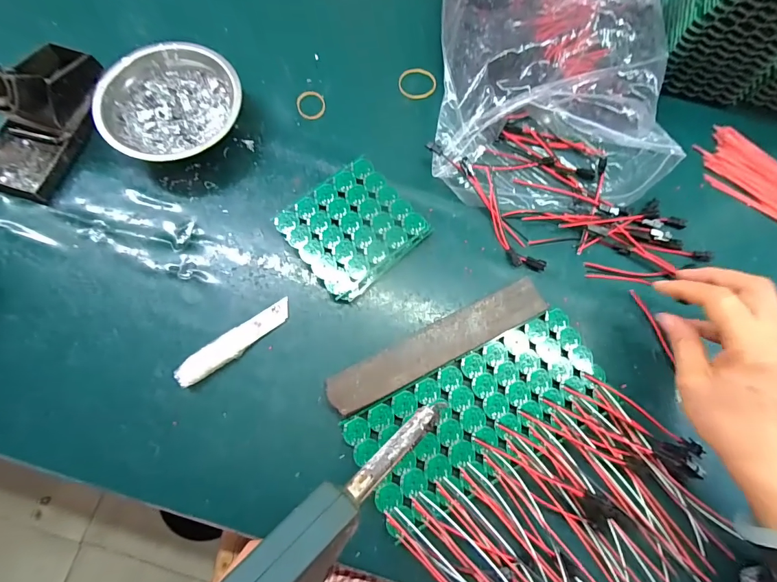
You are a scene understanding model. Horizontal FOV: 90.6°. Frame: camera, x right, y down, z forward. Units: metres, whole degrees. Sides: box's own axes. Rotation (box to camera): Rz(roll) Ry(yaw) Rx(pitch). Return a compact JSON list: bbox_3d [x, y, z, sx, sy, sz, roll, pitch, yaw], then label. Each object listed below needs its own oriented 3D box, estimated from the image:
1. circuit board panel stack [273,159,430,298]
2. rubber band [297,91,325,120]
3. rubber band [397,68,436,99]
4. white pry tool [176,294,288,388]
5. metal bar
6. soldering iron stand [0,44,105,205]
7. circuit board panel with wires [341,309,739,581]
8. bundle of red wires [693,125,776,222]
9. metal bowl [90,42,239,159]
[{"bbox_3d":[-0.032,-0.058,0.355,0.107,0.017,0.100,-40,79,-12],"label":"circuit board panel stack"},{"bbox_3d":[-0.080,-0.194,0.399,0.029,0.004,0.037,-11,75,-5],"label":"rubber band"},{"bbox_3d":[0.032,-0.222,0.411,0.040,0.004,0.039,-17,75,-6],"label":"rubber band"},{"bbox_3d":[-0.130,0.043,0.327,0.104,0.011,0.023,-34,78,-10],"label":"white pry tool"},{"bbox_3d":[0.044,0.046,0.326,0.197,0.008,0.036,-26,78,-10],"label":"metal bar"},{"bbox_3d":[-0.327,-0.166,0.345,0.070,0.070,0.149,15,74,3],"label":"soldering iron stand"},{"bbox_3d":[0.119,0.153,0.302,0.232,0.018,0.223,-26,76,-9],"label":"circuit board panel with wires"},{"bbox_3d":[0.393,-0.101,0.388,0.163,0.007,0.074,38,77,9],"label":"bundle of red wires"},{"bbox_3d":[-0.204,-0.176,0.368,0.127,0.041,0.118,-34,78,-10],"label":"metal bowl"}]

